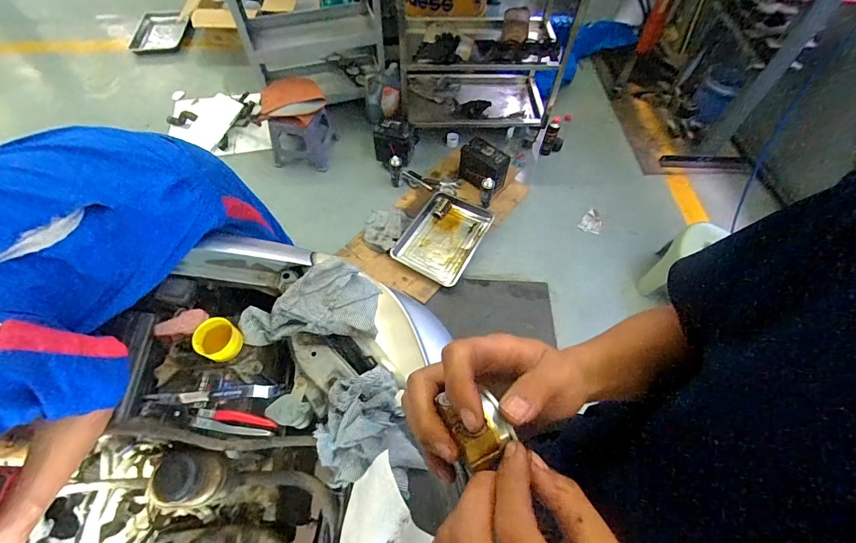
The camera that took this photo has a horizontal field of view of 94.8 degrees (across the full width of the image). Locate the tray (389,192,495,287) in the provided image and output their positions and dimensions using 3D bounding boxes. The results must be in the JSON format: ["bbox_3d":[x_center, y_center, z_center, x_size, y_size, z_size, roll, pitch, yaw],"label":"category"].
[{"bbox_3d":[0.084,-0.183,1.920,0.333,0.039,0.484,26,62,14],"label":"tray"}]

